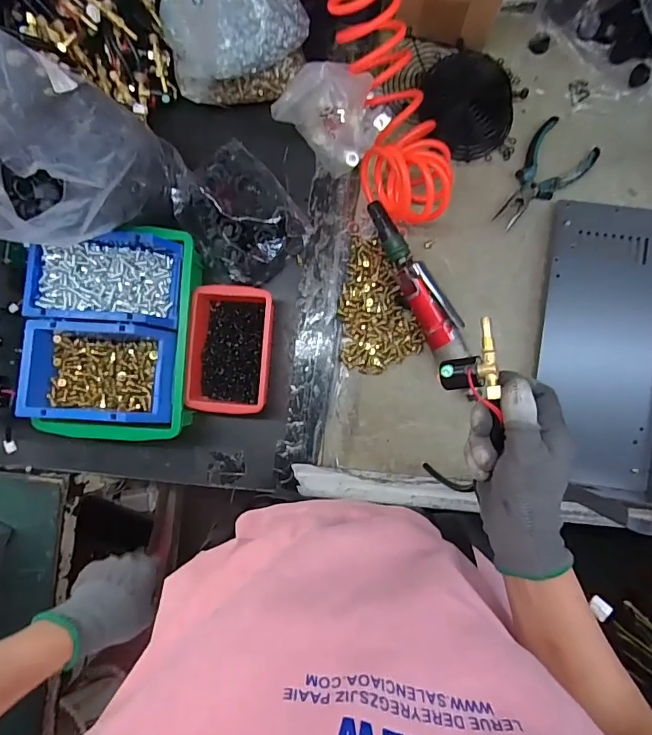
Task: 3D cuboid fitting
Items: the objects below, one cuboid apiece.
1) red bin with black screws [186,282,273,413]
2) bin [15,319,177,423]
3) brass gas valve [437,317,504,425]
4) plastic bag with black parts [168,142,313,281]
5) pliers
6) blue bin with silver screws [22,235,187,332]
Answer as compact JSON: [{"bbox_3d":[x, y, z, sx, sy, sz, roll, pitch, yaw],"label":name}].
[{"bbox_3d":[-0.116,-0.022,0.588,0.098,0.055,0.154,3,88,2],"label":"red bin with black screws"},{"bbox_3d":[-0.252,0.005,0.524,0.151,0.058,0.109,3,88,3],"label":"bin"},{"bbox_3d":[0.113,-0.005,0.366,0.042,0.022,0.068,5,88,2],"label":"brass gas valve"},{"bbox_3d":[-0.112,-0.193,0.590,0.136,0.052,0.163,-42,87,0],"label":"plastic bag with black parts"},{"bbox_3d":[0.278,-0.248,0.601,0.080,0.018,0.154,41,90,3],"label":"pliers"},{"bbox_3d":[-0.249,-0.101,0.528,0.160,0.050,0.104,3,88,3],"label":"blue bin with silver screws"}]

